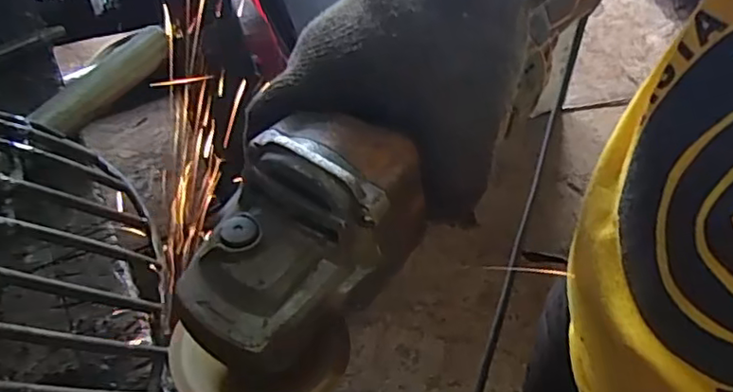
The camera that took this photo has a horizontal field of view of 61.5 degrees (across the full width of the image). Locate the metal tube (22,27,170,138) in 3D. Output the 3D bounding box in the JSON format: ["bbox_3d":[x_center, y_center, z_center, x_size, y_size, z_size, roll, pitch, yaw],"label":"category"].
[{"bbox_3d":[-0.157,-0.070,0.373,0.018,0.020,0.097,30,55,18],"label":"metal tube"}]

